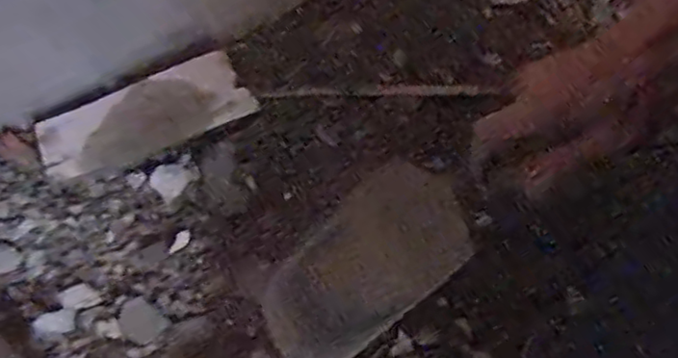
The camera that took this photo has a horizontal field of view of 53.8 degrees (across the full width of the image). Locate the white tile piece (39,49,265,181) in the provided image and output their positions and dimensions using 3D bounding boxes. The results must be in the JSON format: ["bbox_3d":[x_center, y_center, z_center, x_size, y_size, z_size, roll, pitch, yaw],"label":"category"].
[{"bbox_3d":[-0.165,-0.053,0.570,0.173,0.011,0.062,-25,85,-9],"label":"white tile piece"}]

